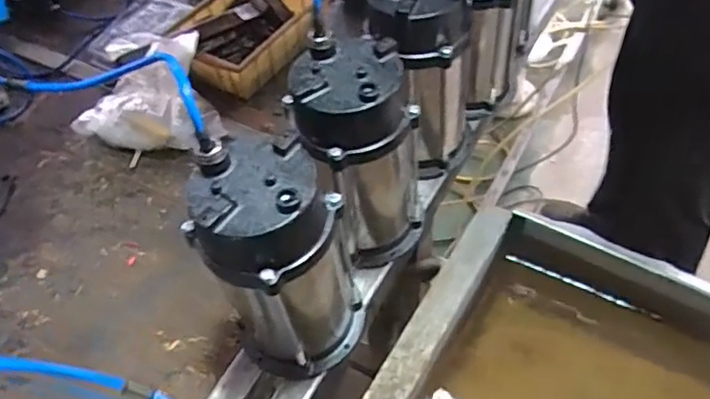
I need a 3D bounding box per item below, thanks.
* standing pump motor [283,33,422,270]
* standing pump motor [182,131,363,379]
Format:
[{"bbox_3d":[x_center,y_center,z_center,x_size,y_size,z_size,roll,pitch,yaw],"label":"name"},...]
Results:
[{"bbox_3d":[0.015,-0.037,0.649,0.137,0.255,0.108,-11,51,-5],"label":"standing pump motor"},{"bbox_3d":[-0.070,0.071,0.581,0.127,0.264,0.112,21,55,20],"label":"standing pump motor"}]

